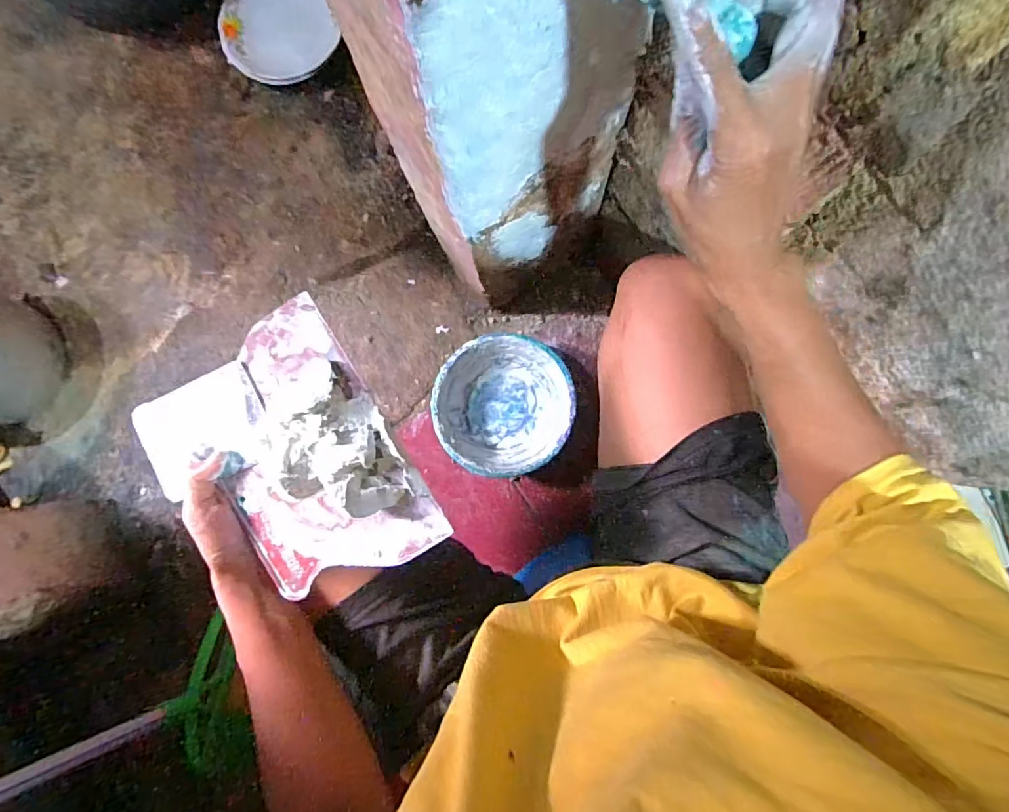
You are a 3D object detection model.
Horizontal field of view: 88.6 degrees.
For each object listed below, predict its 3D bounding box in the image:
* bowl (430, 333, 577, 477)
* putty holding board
[{"bbox_3d":[0.000,0.001,0.767,0.193,0.078,0.194,0,84,3],"label":"bowl"},{"bbox_3d":[-0.169,0.051,0.392,0.172,0.040,0.207,-32,84,-1],"label":"putty holding board"}]

